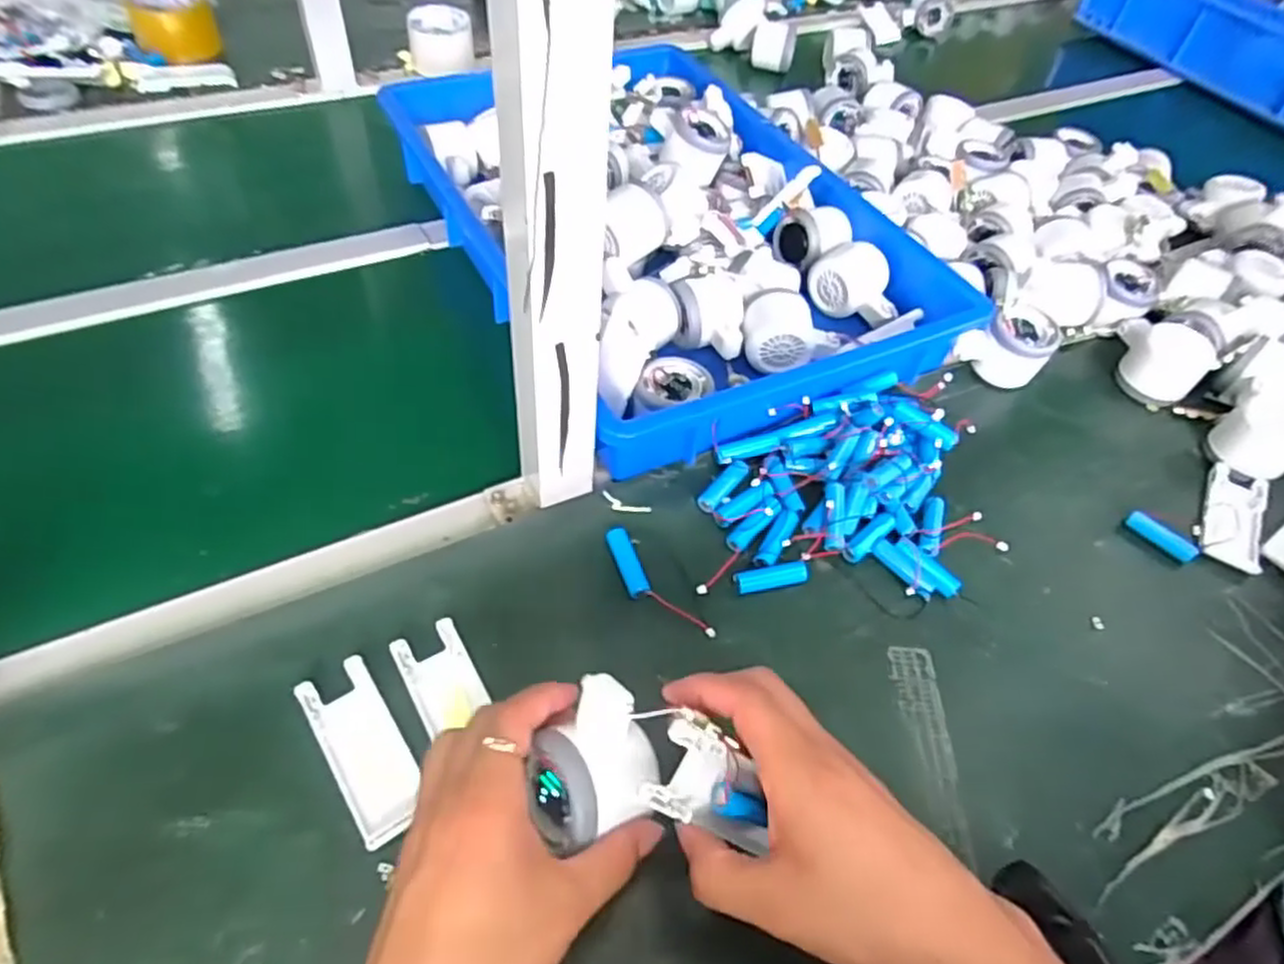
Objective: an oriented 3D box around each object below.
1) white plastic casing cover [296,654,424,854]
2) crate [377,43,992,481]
[{"bbox_3d":[-0.155,0.148,0.406,0.039,0.009,0.101,-27,60,-25],"label":"white plastic casing cover"},{"bbox_3d":[0.019,-0.274,0.694,0.380,0.085,0.549,-22,57,-18],"label":"crate"}]

